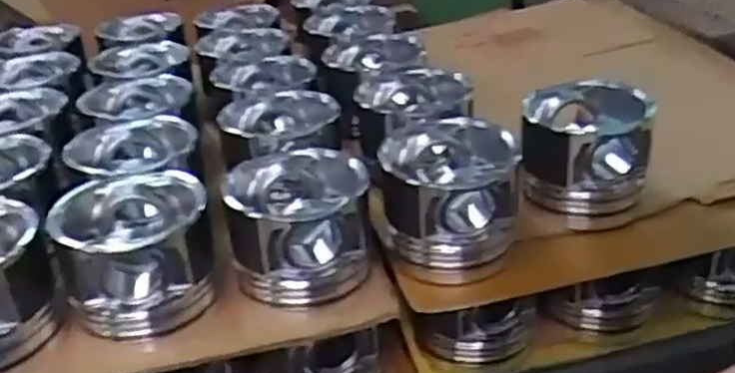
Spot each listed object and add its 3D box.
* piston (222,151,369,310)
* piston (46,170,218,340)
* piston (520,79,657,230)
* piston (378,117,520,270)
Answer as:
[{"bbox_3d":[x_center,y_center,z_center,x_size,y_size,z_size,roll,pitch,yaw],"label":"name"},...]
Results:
[{"bbox_3d":[-0.055,0.032,0.597,0.112,0.084,0.107,-3,31,7],"label":"piston"},{"bbox_3d":[-0.180,0.052,0.581,0.112,0.091,0.113,-10,31,-6],"label":"piston"},{"bbox_3d":[0.196,-0.032,0.664,0.101,0.096,0.106,0,31,12],"label":"piston"},{"bbox_3d":[0.071,0.003,0.635,0.110,0.099,0.133,-3,31,6],"label":"piston"}]

